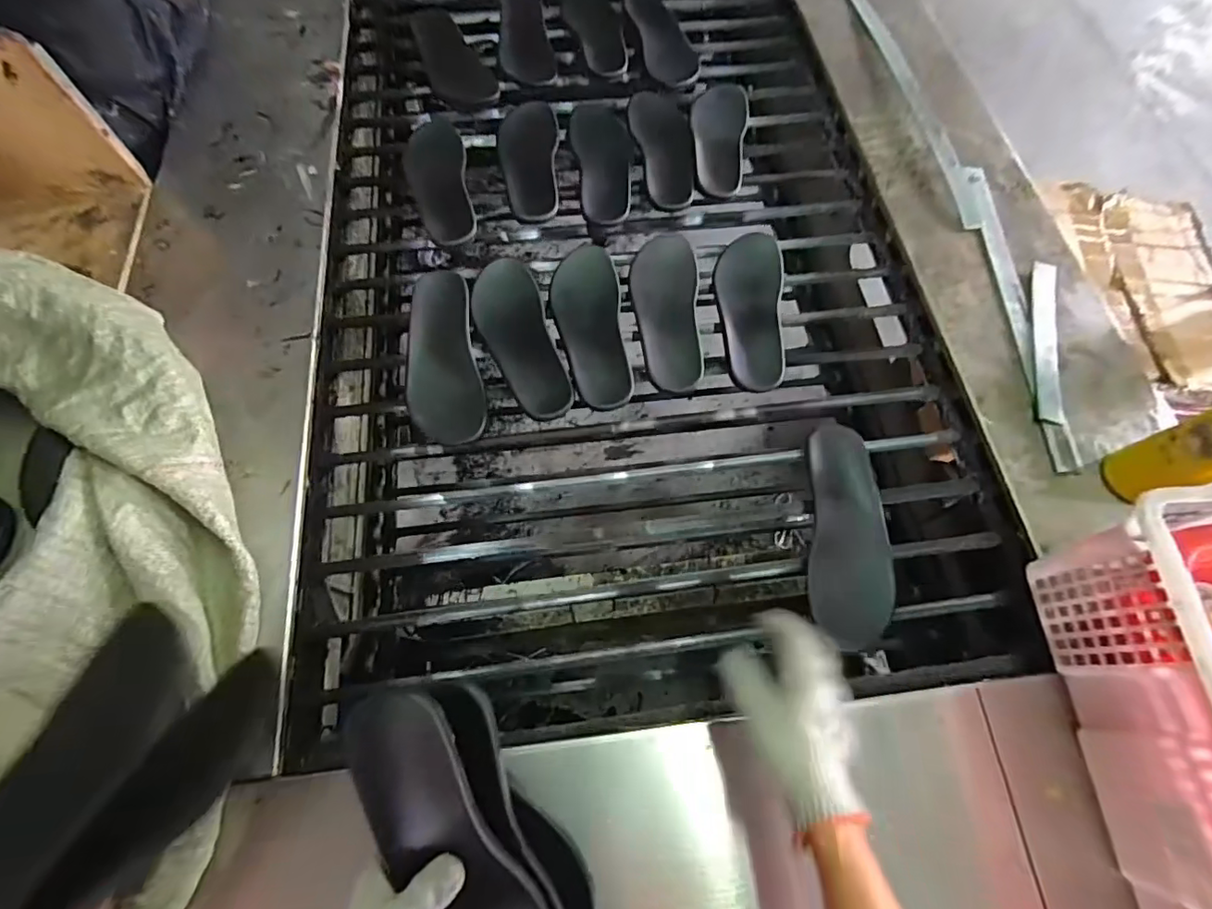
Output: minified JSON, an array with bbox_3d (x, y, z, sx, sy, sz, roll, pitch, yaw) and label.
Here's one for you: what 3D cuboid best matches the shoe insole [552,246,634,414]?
[{"bbox_3d":[-0.021,-0.169,0.702,0.086,0.014,0.246,-6,69,-3],"label":"shoe insole"}]

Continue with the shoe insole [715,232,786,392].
[{"bbox_3d":[0.192,-0.199,0.719,0.089,0.015,0.249,7,69,2],"label":"shoe insole"}]

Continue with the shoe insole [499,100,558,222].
[{"bbox_3d":[-0.117,-0.450,0.825,0.085,0.029,0.253,-2,69,-1],"label":"shoe insole"}]

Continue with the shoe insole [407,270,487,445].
[{"bbox_3d":[-0.204,-0.124,0.679,0.088,0.032,0.228,-8,69,-4],"label":"shoe insole"}]

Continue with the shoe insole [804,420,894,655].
[{"bbox_3d":[0.274,0.081,0.598,0.089,0.035,0.246,6,69,2],"label":"shoe insole"}]

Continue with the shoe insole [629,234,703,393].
[{"bbox_3d":[0.080,-0.197,0.716,0.088,0.011,0.251,2,69,0],"label":"shoe insole"}]

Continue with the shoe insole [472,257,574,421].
[{"bbox_3d":[-0.113,-0.156,0.699,0.085,0.021,0.251,-17,70,-7],"label":"shoe insole"}]

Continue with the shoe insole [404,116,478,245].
[{"bbox_3d":[-0.247,-0.404,0.810,0.087,0.039,0.223,-10,69,-5],"label":"shoe insole"}]

